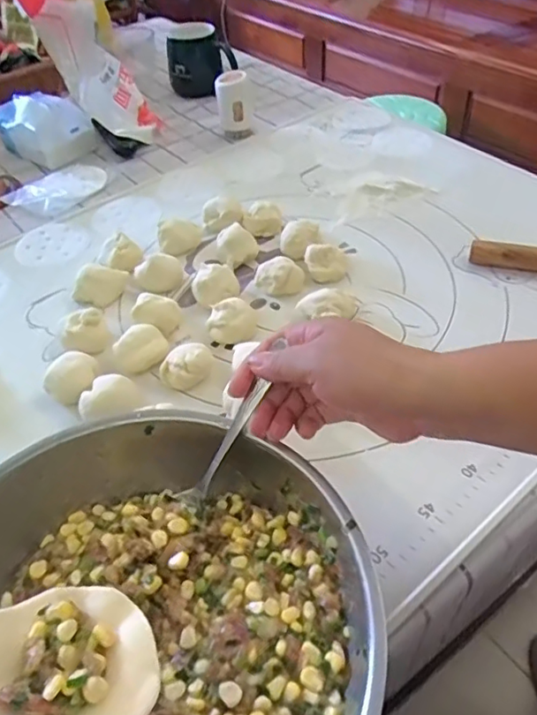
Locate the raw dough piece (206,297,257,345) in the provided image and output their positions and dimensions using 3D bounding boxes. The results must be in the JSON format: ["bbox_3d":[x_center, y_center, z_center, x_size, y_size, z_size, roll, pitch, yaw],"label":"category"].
[{"bbox_3d":[-0.034,-0.035,0.538,0.041,0.032,0.041,8,48,11],"label":"raw dough piece"}]

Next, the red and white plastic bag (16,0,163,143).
[{"bbox_3d":[-0.236,-0.401,0.762,0.080,0.254,0.117,23,81,23],"label":"red and white plastic bag"}]

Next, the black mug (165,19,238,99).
[{"bbox_3d":[-0.113,-0.498,0.946,0.109,0.098,0.071,-8,47,-4],"label":"black mug"}]

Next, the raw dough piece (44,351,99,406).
[{"bbox_3d":[-0.172,0.021,0.498,0.045,0.030,0.041,-16,47,-10],"label":"raw dough piece"}]

